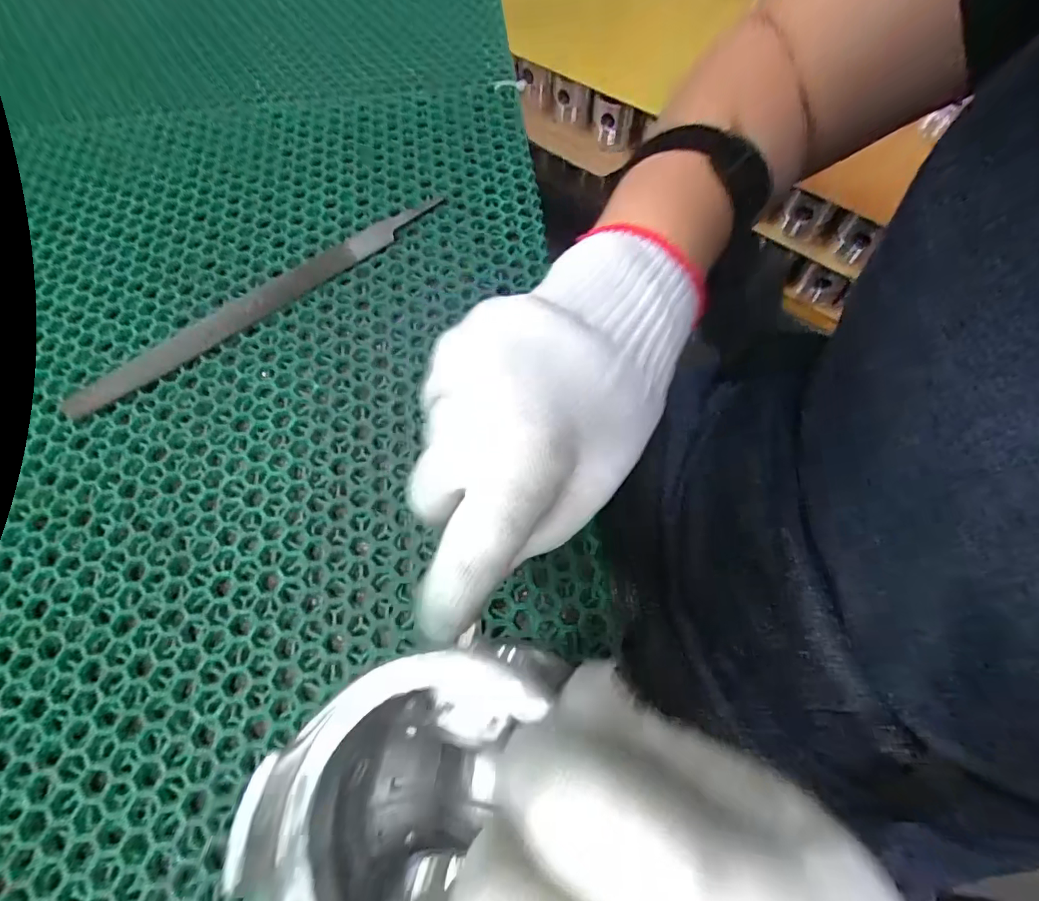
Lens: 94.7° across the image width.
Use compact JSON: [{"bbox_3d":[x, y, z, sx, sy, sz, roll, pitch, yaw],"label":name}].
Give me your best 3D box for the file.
[{"bbox_3d":[-0.144,-0.090,0.280,0.235,0.004,0.017,-37,72,-13],"label":"file"}]

